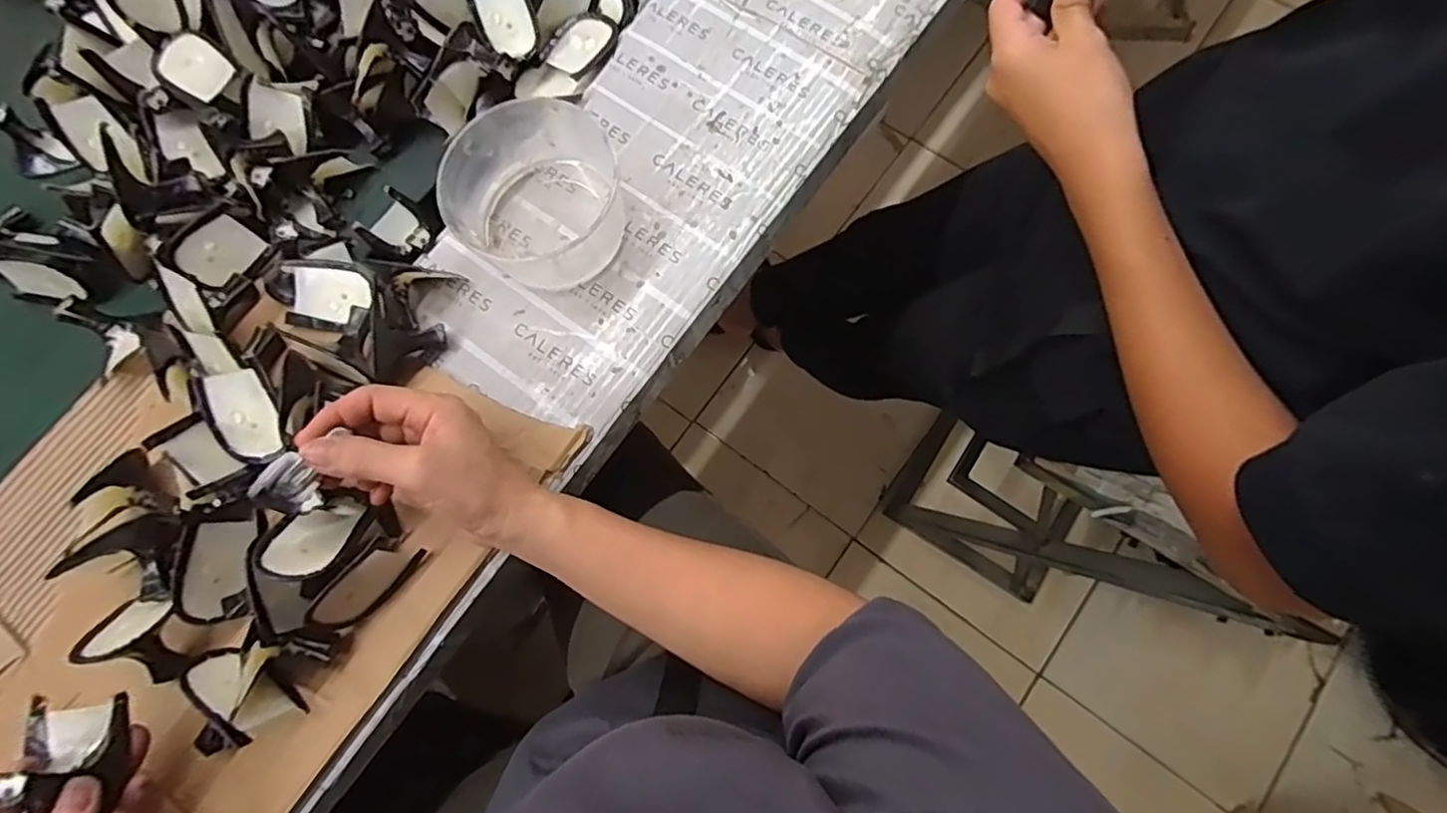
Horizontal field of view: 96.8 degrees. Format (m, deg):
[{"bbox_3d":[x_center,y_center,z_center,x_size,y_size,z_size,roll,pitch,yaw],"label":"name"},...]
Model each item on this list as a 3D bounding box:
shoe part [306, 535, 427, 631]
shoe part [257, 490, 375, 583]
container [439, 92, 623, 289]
[{"bbox_3d":[-0.224,0.109,0.394,0.063,0.044,0.014,-46,61,-7],"label":"shoe part"},{"bbox_3d":[-0.244,0.076,0.388,0.045,0.066,0.013,13,121,-5],"label":"shoe part"},{"bbox_3d":[-0.129,-0.149,0.444,0.112,0.059,0.137,-14,76,-2],"label":"container"}]

